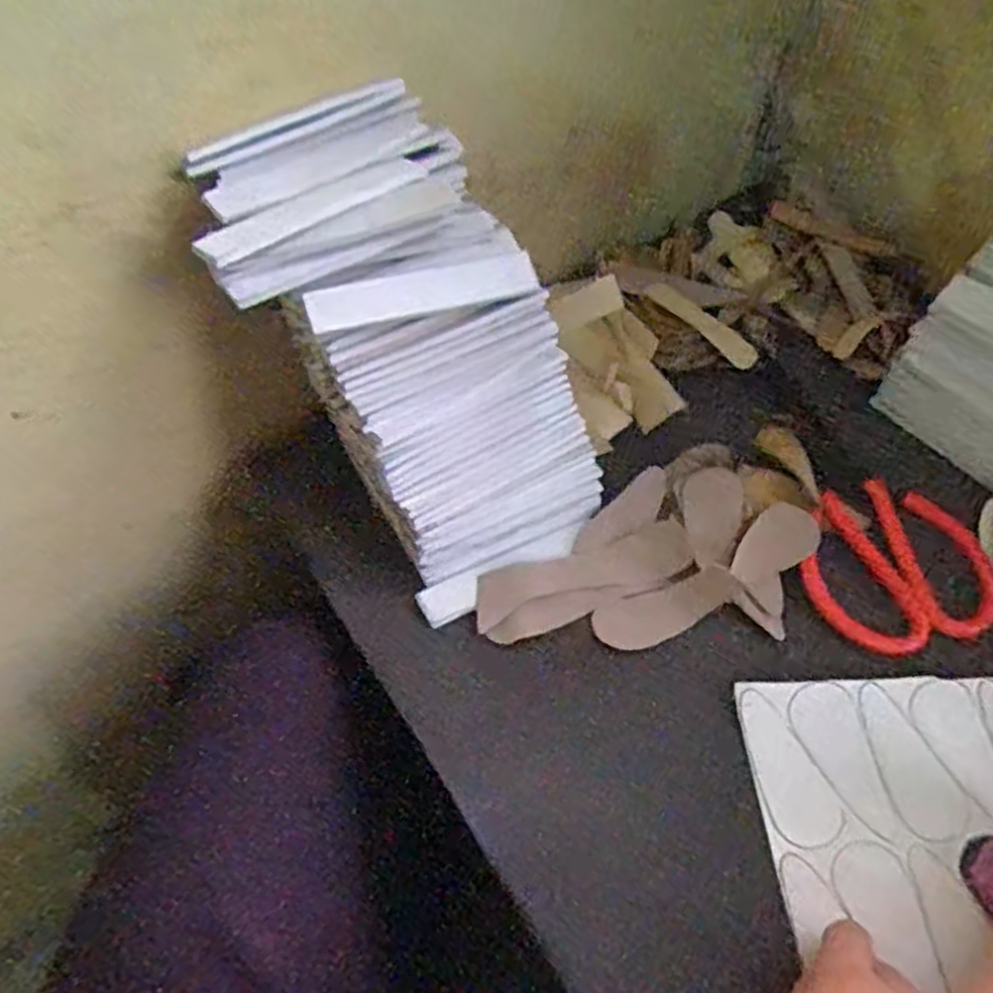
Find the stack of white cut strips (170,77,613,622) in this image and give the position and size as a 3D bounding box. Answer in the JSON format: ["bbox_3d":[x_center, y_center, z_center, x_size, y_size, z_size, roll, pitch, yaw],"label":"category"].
[{"bbox_3d":[-0.033,-0.065,0.365,0.124,0.242,0.043,-35,23,-16],"label":"stack of white cut strips"}]

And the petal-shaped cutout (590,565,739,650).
[{"bbox_3d":[0.088,0.058,0.391,0.075,0.011,0.028,-15,58,-7],"label":"petal-shaped cutout"}]

